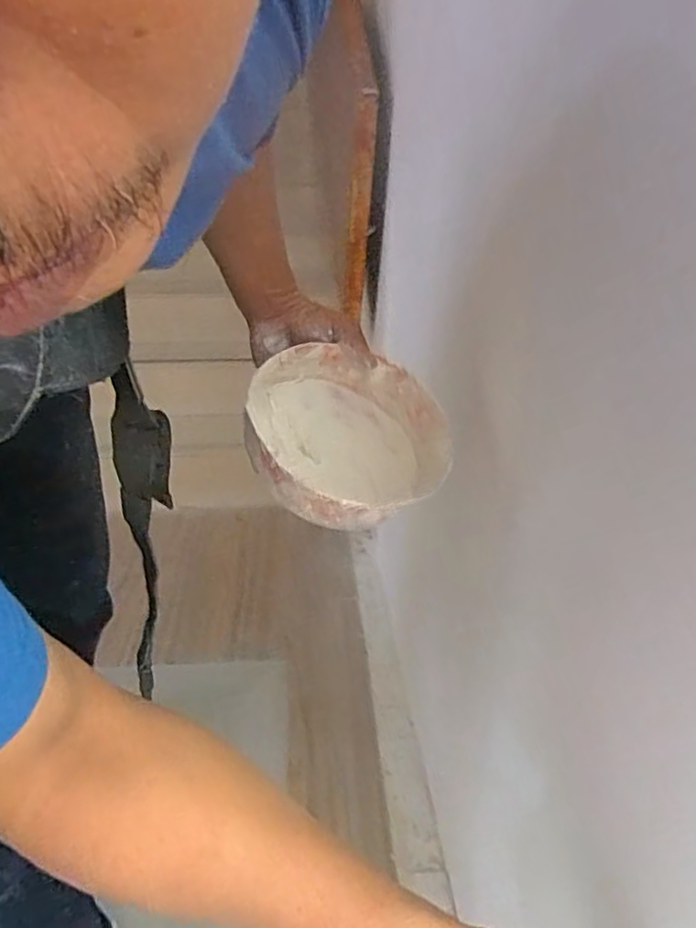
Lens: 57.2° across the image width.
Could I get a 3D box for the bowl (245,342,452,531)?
[{"bbox_3d":[0.005,-0.034,0.642,0.205,0.195,0.093,13,-22,-23],"label":"bowl"}]

